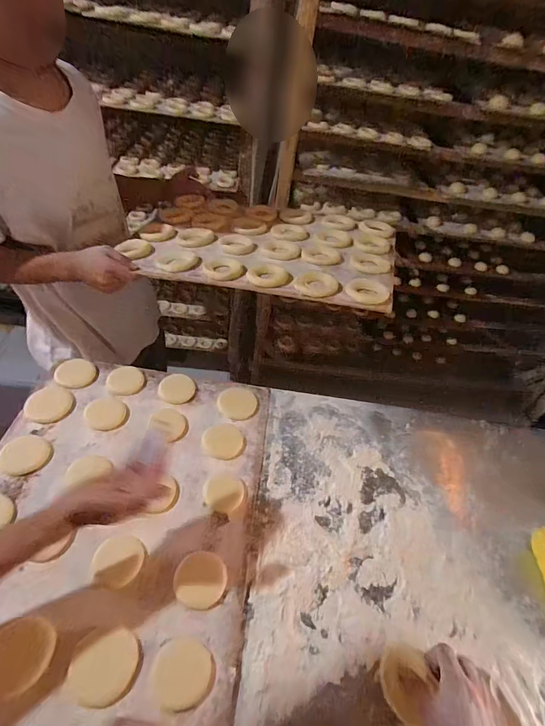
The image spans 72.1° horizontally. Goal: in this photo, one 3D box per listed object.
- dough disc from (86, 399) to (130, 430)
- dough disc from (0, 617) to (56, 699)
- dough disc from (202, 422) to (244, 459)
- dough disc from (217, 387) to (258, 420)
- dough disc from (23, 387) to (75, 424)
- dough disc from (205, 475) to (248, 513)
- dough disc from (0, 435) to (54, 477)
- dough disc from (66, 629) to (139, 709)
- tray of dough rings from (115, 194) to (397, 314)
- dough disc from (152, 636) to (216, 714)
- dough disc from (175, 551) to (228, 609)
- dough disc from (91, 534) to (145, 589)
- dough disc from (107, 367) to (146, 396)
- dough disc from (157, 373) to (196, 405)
[{"bbox_3d":[-0.296,0.090,0.667,0.071,0.007,0.063,24,48,13],"label":"dough disc"},{"bbox_3d":[-0.288,0.333,0.425,0.068,0.012,0.068,5,46,-5],"label":"dough disc"},{"bbox_3d":[-0.086,0.134,0.655,0.067,0.010,0.068,5,46,-5],"label":"dough disc"},{"bbox_3d":[-0.066,0.077,0.722,0.072,0.005,0.073,5,46,-5],"label":"dough disc"},{"bbox_3d":[-0.395,0.072,0.661,0.078,0.005,0.075,5,46,-5],"label":"dough disc"},{"bbox_3d":[-0.073,0.208,0.594,0.062,0.010,0.056,7,46,-3],"label":"dough disc"},{"bbox_3d":[-0.389,0.145,0.591,0.066,0.015,0.069,5,46,-5],"label":"dough disc"},{"bbox_3d":[-0.195,0.350,0.434,0.072,0.006,0.069,5,46,-5],"label":"dough disc"},{"bbox_3d":[-0.013,-0.293,0.865,0.569,0.039,0.482,11,42,11],"label":"tray of dough rings"},{"bbox_3d":[-0.104,0.364,0.439,0.069,0.009,0.064,5,46,-5],"label":"dough disc"},{"bbox_3d":[-0.097,0.295,0.512,0.067,0.005,0.067,5,46,-5],"label":"dough disc"},{"bbox_3d":[-0.211,0.270,0.512,0.063,0.004,0.065,5,46,-5],"label":"dough disc"},{"bbox_3d":[-0.282,0.032,0.719,0.067,0.008,0.077,-9,49,-18],"label":"dough disc"},{"bbox_3d":[-0.185,0.049,0.728,0.068,0.006,0.073,2,47,-8],"label":"dough disc"}]

